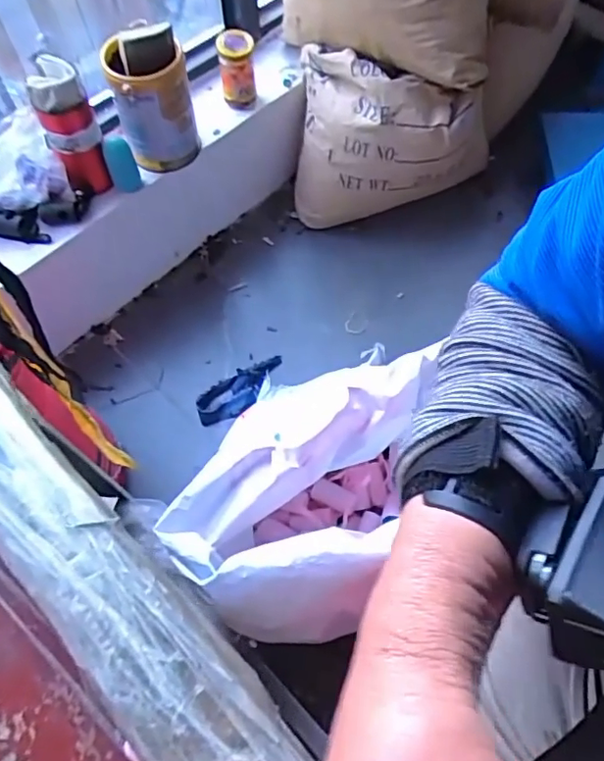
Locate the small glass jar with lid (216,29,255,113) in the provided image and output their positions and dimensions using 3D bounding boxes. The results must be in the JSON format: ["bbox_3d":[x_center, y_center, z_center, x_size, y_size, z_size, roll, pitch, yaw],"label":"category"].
[{"bbox_3d":[-0.119,-0.577,1.058,0.066,0.116,0.077,-7,62,-3],"label":"small glass jar with lid"}]

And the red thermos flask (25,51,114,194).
[{"bbox_3d":[-0.368,-0.399,0.909,0.080,0.202,0.070,-15,63,-7],"label":"red thermos flask"}]

